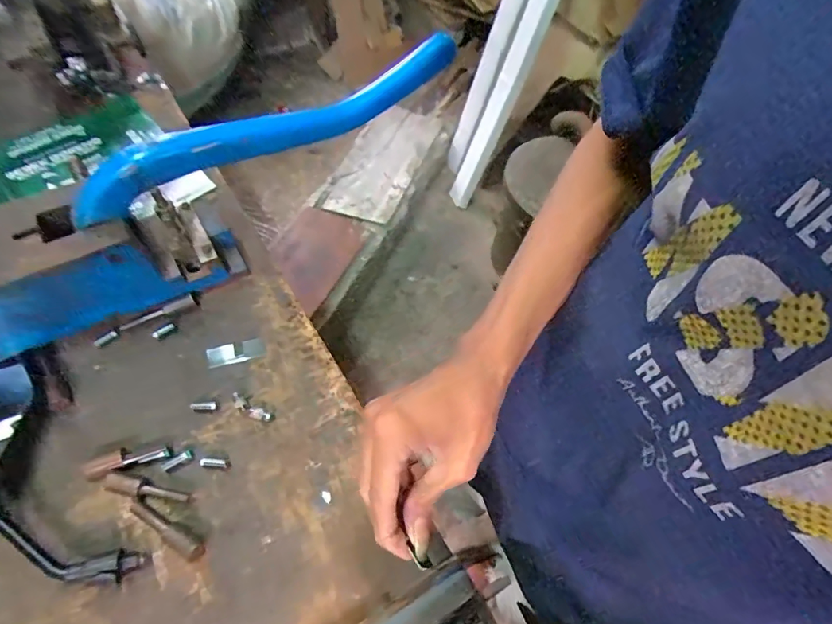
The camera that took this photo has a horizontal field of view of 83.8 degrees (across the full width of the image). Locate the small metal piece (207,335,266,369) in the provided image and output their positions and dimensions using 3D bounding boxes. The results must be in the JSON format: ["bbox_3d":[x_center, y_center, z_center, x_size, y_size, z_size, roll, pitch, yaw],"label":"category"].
[{"bbox_3d":[-0.210,0.046,0.542,0.064,0.007,0.026,-10,60,-10],"label":"small metal piece"}]

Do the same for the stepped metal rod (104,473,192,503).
[{"bbox_3d":[-0.257,0.171,0.444,0.082,0.015,0.016,11,58,3],"label":"stepped metal rod"}]

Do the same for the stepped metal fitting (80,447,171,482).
[{"bbox_3d":[-0.290,0.147,0.460,0.080,0.018,0.020,-11,60,-11],"label":"stepped metal fitting"}]

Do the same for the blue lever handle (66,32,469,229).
[{"bbox_3d":[-0.160,-0.209,0.533,0.465,0.100,0.042,-22,63,-17],"label":"blue lever handle"}]

